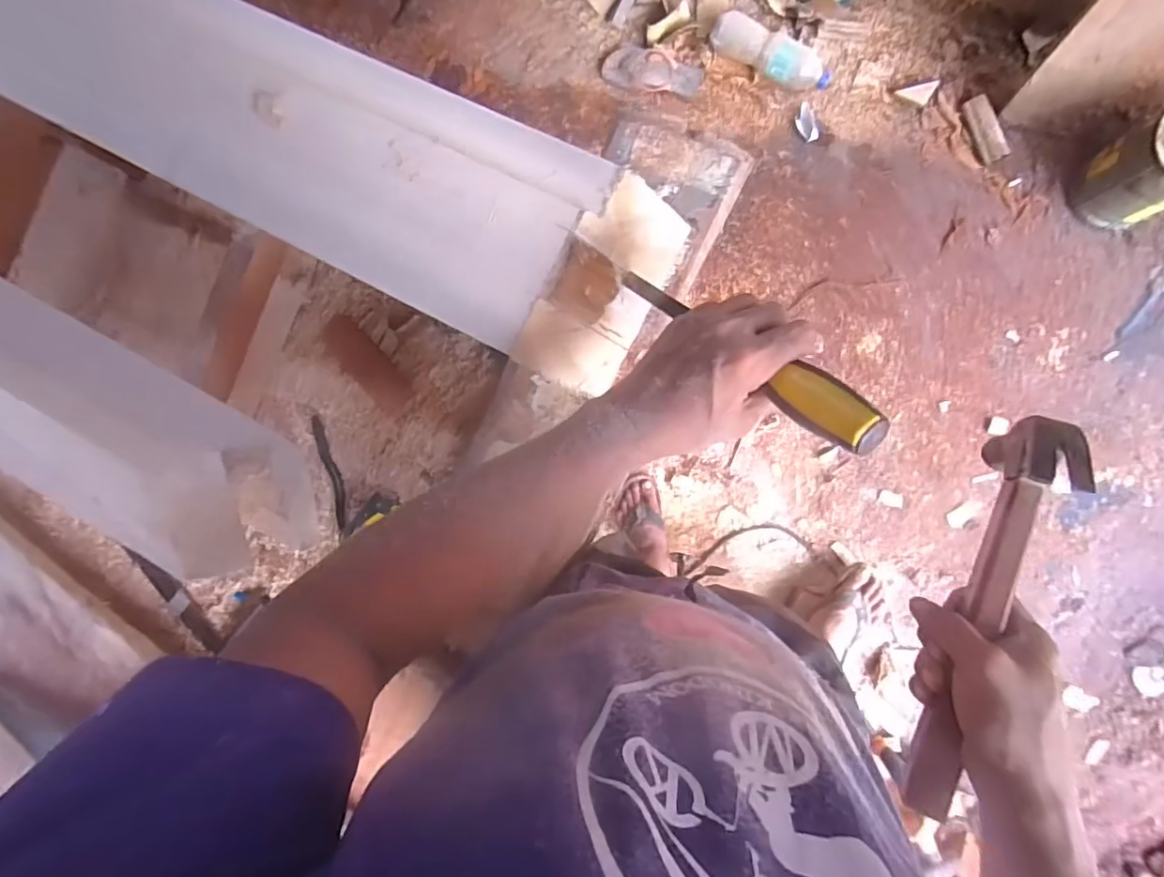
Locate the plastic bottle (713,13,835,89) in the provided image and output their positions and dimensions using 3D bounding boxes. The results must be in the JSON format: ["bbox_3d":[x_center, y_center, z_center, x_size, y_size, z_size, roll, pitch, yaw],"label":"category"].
[{"bbox_3d":[0.422,-0.863,1.208,0.275,0.077,0.093,39,95,7],"label":"plastic bottle"}]

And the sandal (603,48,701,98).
[{"bbox_3d":[0.167,-0.868,1.283,0.234,0.024,0.096,22,93,8],"label":"sandal"}]

